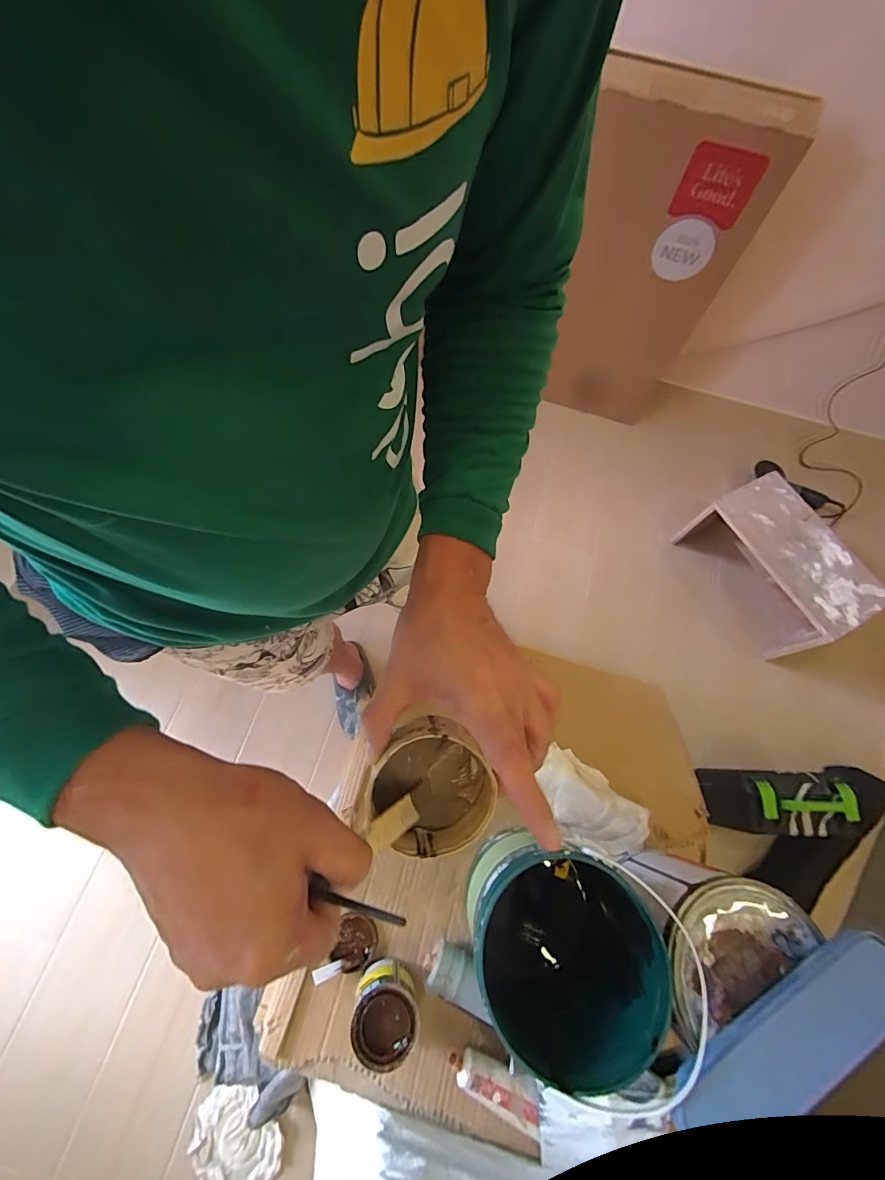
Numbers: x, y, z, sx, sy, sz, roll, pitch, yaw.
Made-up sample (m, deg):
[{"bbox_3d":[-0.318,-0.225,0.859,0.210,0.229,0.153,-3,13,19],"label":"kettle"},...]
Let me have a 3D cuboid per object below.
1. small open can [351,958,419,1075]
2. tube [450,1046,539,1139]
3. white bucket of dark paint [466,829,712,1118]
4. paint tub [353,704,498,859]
[{"bbox_3d":[-0.063,0.477,0.509,0.073,0.064,0.080,1,69,-3],"label":"small open can"},{"bbox_3d":[0.062,0.557,0.505,0.108,0.021,0.050,25,69,6],"label":"tube"},{"bbox_3d":[0.121,0.374,0.487,0.181,0.205,0.161,29,70,7],"label":"white bucket of dark paint"},{"bbox_3d":[-0.008,0.135,0.326,0.088,0.068,0.088,0,94,-3],"label":"paint tub"}]

